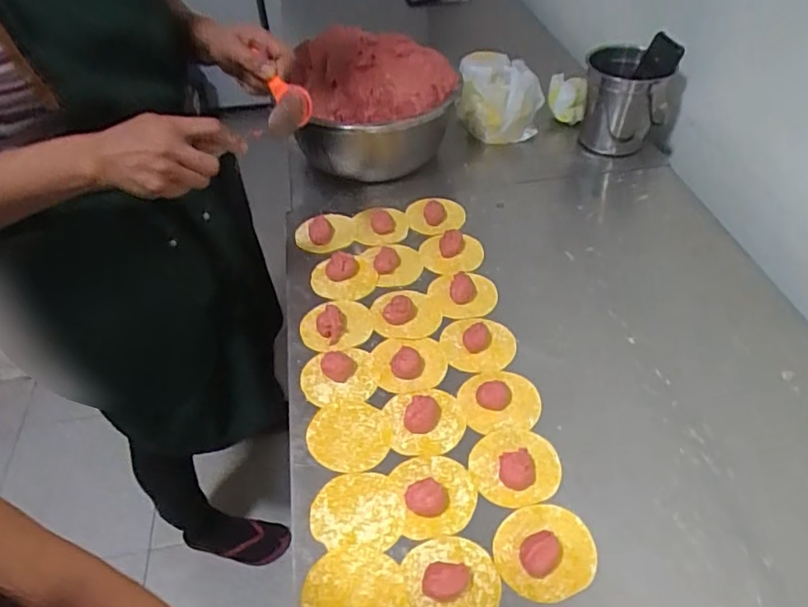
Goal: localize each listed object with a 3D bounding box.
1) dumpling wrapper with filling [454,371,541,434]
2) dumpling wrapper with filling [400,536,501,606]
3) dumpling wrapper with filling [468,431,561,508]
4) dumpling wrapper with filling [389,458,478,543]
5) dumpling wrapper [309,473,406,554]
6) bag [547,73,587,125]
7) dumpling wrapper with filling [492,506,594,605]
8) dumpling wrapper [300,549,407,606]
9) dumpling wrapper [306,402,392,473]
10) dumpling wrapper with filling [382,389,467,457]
[{"bbox_3d":[0.103,0.100,0.606,0.082,0.017,0.071,-12,47,-8],"label":"dumpling wrapper with filling"},{"bbox_3d":[0.041,0.231,0.475,0.078,0.021,0.079,-2,46,2],"label":"dumpling wrapper with filling"},{"bbox_3d":[0.108,0.152,0.548,0.086,0.022,0.077,-13,47,-10],"label":"dumpling wrapper with filling"},{"bbox_3d":[0.030,0.173,0.533,0.073,0.019,0.079,-2,46,2],"label":"dumpling wrapper with filling"},{"bbox_3d":[-0.043,0.192,0.530,0.083,0.004,0.073,0,46,3],"label":"dumpling wrapper"},{"bbox_3d":[0.272,-0.341,0.959,0.062,0.075,0.031,2,46,5],"label":"bag"},{"bbox_3d":[0.122,0.209,0.493,0.086,0.026,0.078,-19,48,-15],"label":"dumpling wrapper with filling"},{"bbox_3d":[-0.042,0.245,0.477,0.085,0.004,0.076,2,46,5],"label":"dumpling wrapper"},{"bbox_3d":[-0.056,0.135,0.585,0.085,0.006,0.076,8,47,11],"label":"dumpling wrapper"},{"bbox_3d":[0.022,0.116,0.591,0.079,0.018,0.077,-8,46,-5],"label":"dumpling wrapper with filling"}]

